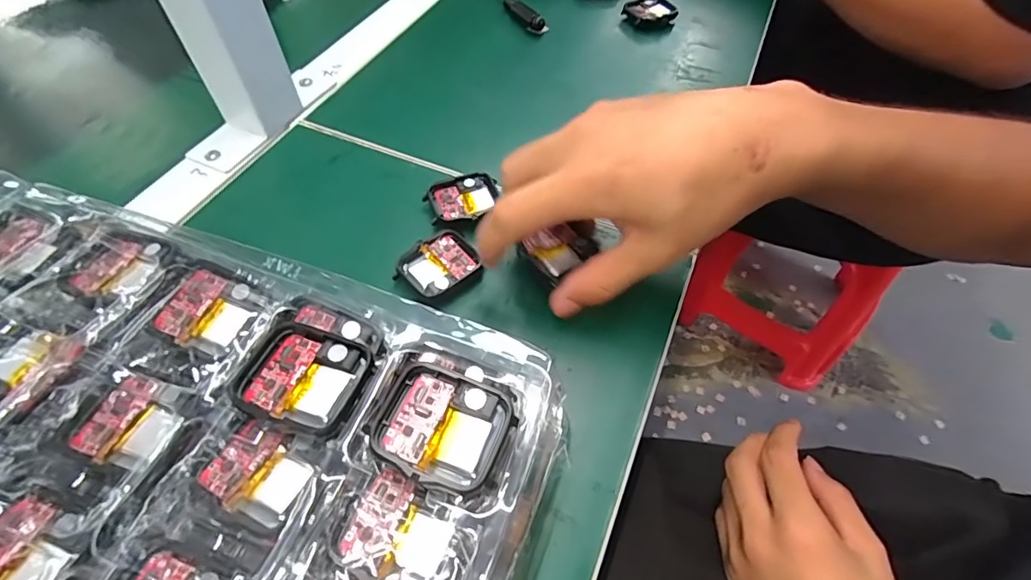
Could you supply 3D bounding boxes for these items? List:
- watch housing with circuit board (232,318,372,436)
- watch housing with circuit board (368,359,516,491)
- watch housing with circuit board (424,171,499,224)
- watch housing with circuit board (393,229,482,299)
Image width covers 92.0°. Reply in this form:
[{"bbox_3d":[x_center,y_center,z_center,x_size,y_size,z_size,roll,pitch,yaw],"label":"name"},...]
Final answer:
[{"bbox_3d":[-0.079,0.034,0.187,0.043,0.015,0.037,15,56,10],"label":"watch housing with circuit board"},{"bbox_3d":[-0.025,0.048,0.174,0.042,0.007,0.038,21,57,14],"label":"watch housing with circuit board"},{"bbox_3d":[-0.032,-0.057,0.318,0.046,0.010,0.035,-18,57,-13],"label":"watch housing with circuit board"},{"bbox_3d":[-0.043,-0.015,0.287,0.044,0.006,0.038,-38,63,-24],"label":"watch housing with circuit board"}]

